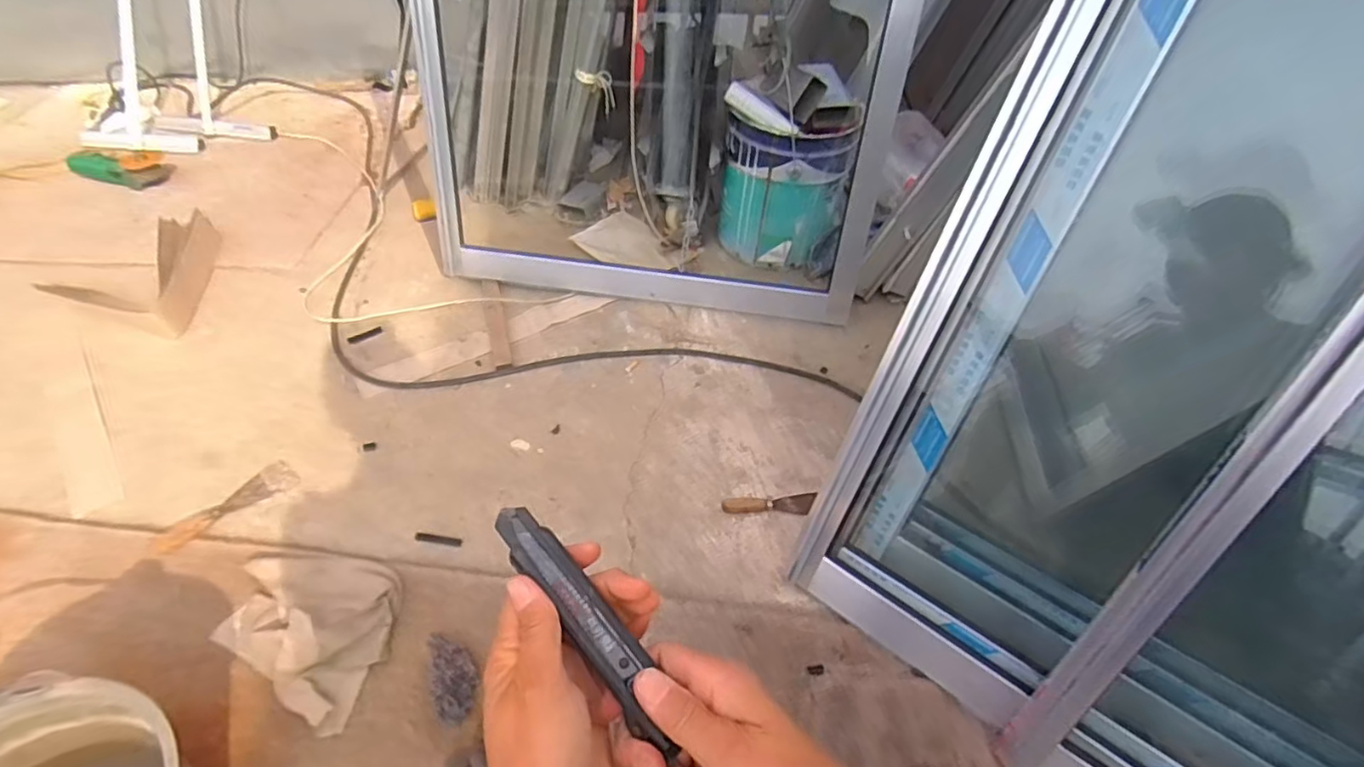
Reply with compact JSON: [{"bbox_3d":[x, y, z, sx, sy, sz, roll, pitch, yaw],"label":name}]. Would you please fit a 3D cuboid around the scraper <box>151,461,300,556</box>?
[{"bbox_3d":[-0.705,0.195,1.015,0.062,0.012,0.200,34,52,24],"label":"scraper"}]

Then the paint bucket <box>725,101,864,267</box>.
[{"bbox_3d":[0.238,-0.466,1.448,0.269,0.297,0.269,3,46,-3],"label":"paint bucket"}]

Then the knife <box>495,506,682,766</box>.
[{"bbox_3d":[-0.051,0.126,0.349,0.027,0.009,0.144,-33,75,-24],"label":"knife"}]

